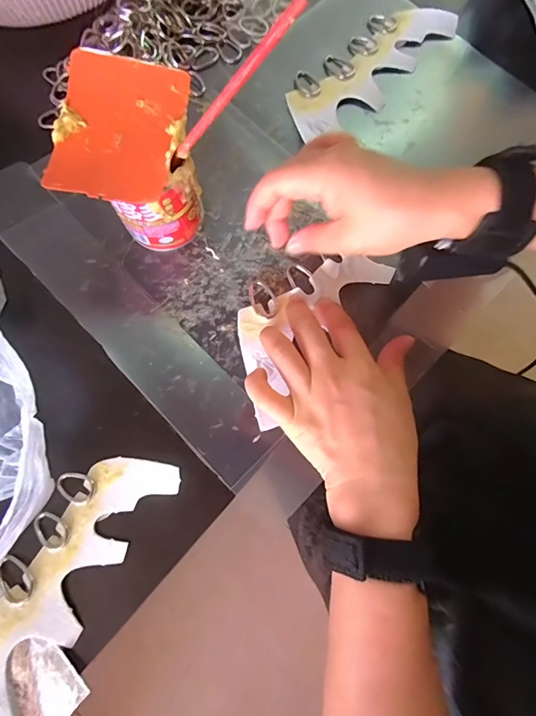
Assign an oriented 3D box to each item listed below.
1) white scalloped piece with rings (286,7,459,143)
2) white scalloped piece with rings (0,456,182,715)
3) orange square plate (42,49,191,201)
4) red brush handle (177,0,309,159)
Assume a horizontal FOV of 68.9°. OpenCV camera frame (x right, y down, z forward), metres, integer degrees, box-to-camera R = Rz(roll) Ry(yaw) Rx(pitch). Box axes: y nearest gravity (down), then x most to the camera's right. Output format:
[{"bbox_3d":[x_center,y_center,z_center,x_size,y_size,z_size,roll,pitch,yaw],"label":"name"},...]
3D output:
[{"bbox_3d":[0.090,-0.269,0.359,0.190,0.009,0.069,-43,82,-9],"label":"white scalloped piece with rings"},{"bbox_3d":[-0.145,0.154,0.259,0.080,0.007,0.205,27,78,5],"label":"white scalloped piece with rings"},{"bbox_3d":[-0.100,-0.152,0.260,0.078,0.008,0.101,9,81,0],"label":"orange square plate"},{"bbox_3d":[-0.021,-0.148,0.216,0.005,0.115,0.005,5,74,-41],"label":"red brush handle"}]

